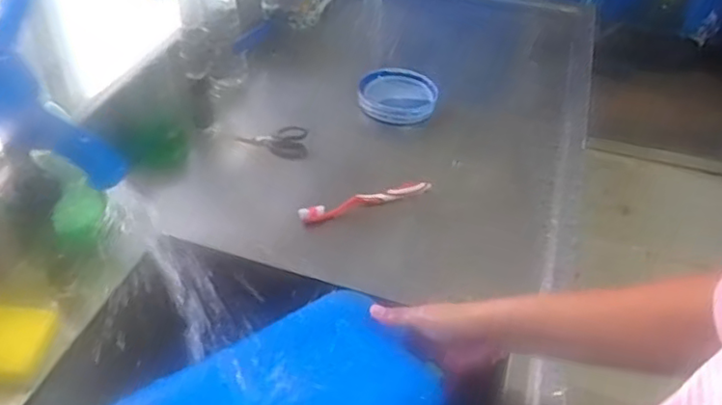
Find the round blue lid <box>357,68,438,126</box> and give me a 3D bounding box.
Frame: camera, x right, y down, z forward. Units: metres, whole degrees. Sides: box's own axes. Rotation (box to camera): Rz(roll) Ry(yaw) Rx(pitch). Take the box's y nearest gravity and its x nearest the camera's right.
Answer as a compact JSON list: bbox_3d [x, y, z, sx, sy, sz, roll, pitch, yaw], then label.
[{"bbox_3d":[0.059,-0.165,0.970,0.117,0.014,0.127,3,50,-4],"label":"round blue lid"}]

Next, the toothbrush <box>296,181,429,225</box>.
[{"bbox_3d":[0.008,-0.002,0.795,0.183,0.021,0.025,-17,45,-22],"label":"toothbrush"}]

